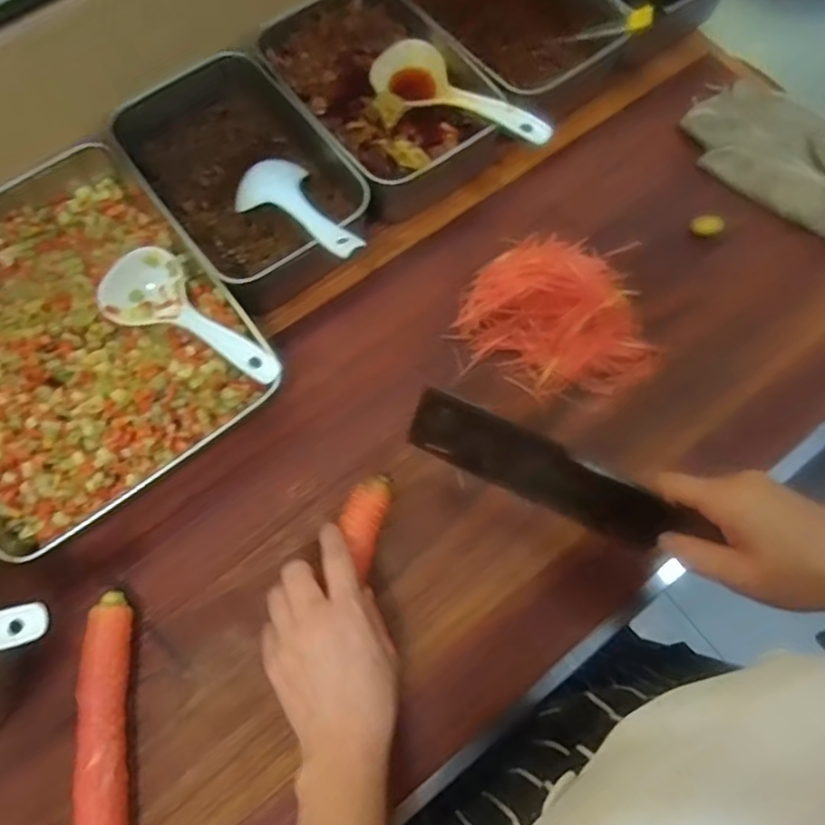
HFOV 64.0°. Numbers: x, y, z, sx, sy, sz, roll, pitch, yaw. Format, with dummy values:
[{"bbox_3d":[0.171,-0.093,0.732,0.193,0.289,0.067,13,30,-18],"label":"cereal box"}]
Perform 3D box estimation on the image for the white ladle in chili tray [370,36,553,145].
[{"bbox_3d":[0.037,-0.279,0.583,0.062,0.032,0.187,-40,75,-13],"label":"white ladle in chili tray"}]

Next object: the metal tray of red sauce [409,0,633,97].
[{"bbox_3d":[0.083,-0.397,0.661,0.151,0.076,0.237,-39,75,-12],"label":"metal tray of red sauce"}]

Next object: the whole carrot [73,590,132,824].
[{"bbox_3d":[-0.199,0.239,0.434,0.031,0.033,0.226,-9,71,-3],"label":"whole carrot"}]

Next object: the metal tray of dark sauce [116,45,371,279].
[{"bbox_3d":[-0.150,-0.209,0.577,0.149,0.058,0.214,-39,75,-12],"label":"metal tray of dark sauce"}]

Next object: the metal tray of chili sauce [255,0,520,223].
[{"bbox_3d":[-0.030,-0.294,0.615,0.155,0.061,0.212,-31,74,-10],"label":"metal tray of chili sauce"}]

